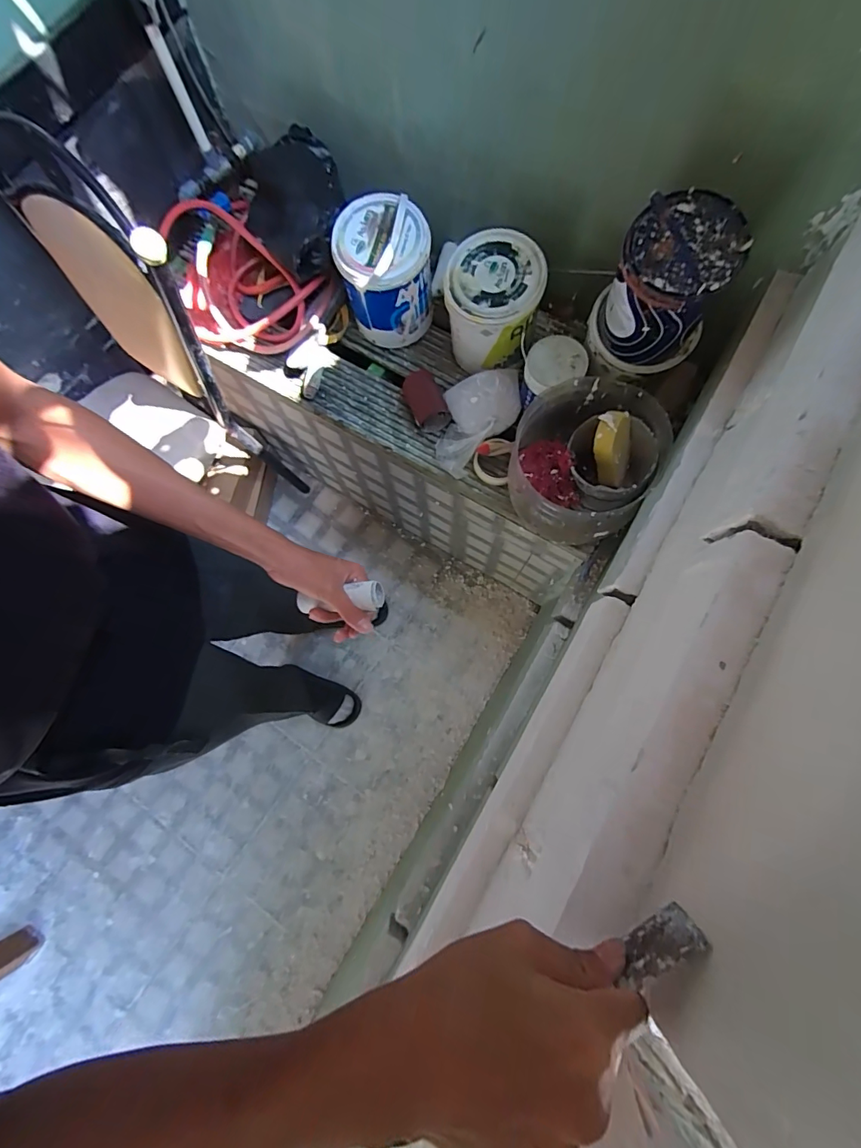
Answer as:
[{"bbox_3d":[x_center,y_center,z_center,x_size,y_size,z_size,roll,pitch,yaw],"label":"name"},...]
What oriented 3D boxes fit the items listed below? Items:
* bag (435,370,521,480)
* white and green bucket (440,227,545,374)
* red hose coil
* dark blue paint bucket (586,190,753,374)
[{"bbox_3d":[0.088,-0.326,0.919,0.138,0.100,0.234,41,81,9],"label":"bag"},{"bbox_3d":[0.116,-0.511,0.880,0.173,0.171,0.156,18,78,5],"label":"white and green bucket"},{"bbox_3d":[-0.419,-0.643,0.970,0.266,0.139,0.411,-38,79,-7],"label":"red hose coil"},{"bbox_3d":[0.347,-0.410,0.697,0.169,0.221,0.141,19,78,5],"label":"dark blue paint bucket"}]

